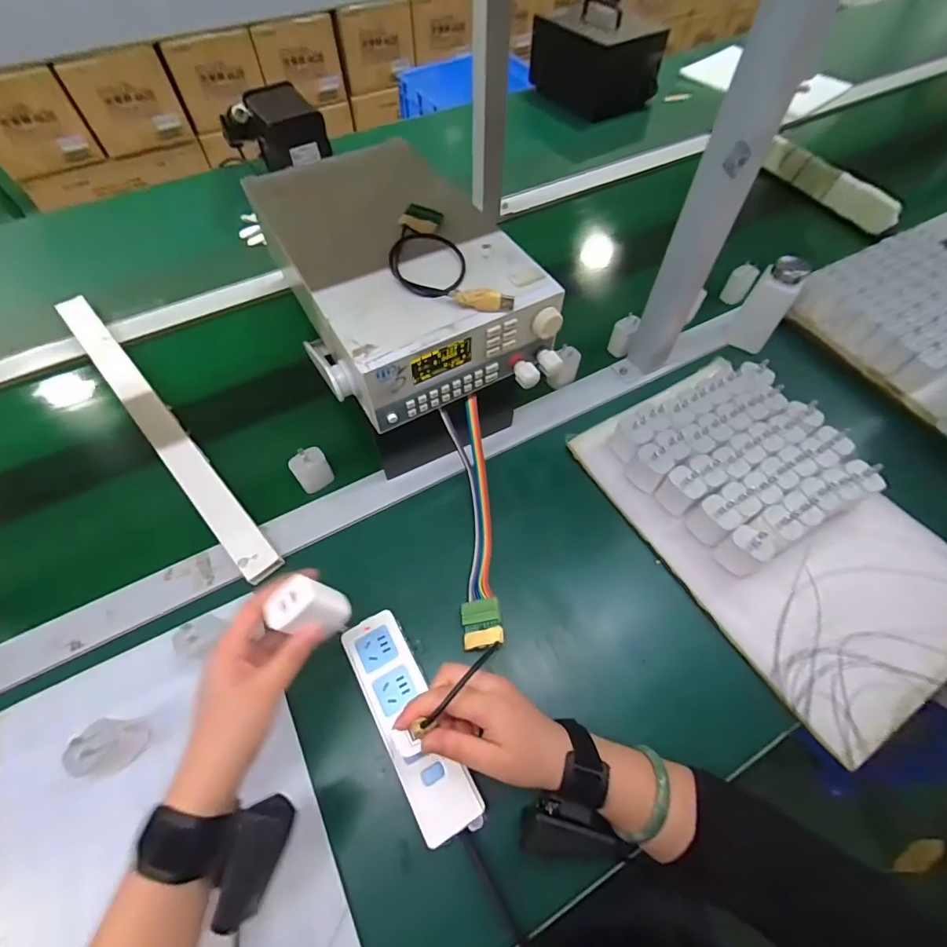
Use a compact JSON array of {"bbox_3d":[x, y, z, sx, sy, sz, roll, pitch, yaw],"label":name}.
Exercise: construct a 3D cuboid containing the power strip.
[{"bbox_3d":[-0.059,0.225,0.420,0.055,0.026,0.193,-26,63,-14],"label":"power strip"}]

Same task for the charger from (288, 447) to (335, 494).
[{"bbox_3d":[-0.196,-0.005,0.554,0.040,0.048,0.030,-29,64,-16],"label":"charger"}]

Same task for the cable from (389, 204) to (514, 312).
[{"bbox_3d":[-0.040,-0.211,0.448,0.079,0.017,0.180,-24,63,-14],"label":"cable"}]

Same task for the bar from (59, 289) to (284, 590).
[{"bbox_3d":[-0.419,-0.071,0.601,0.040,0.027,0.569,-39,67,-20],"label":"bar"}]

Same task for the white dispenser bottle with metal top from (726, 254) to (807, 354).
[{"bbox_3d":[0.409,-0.231,0.637,0.049,0.137,0.034,33,65,18],"label":"white dispenser bottle with metal top"}]

